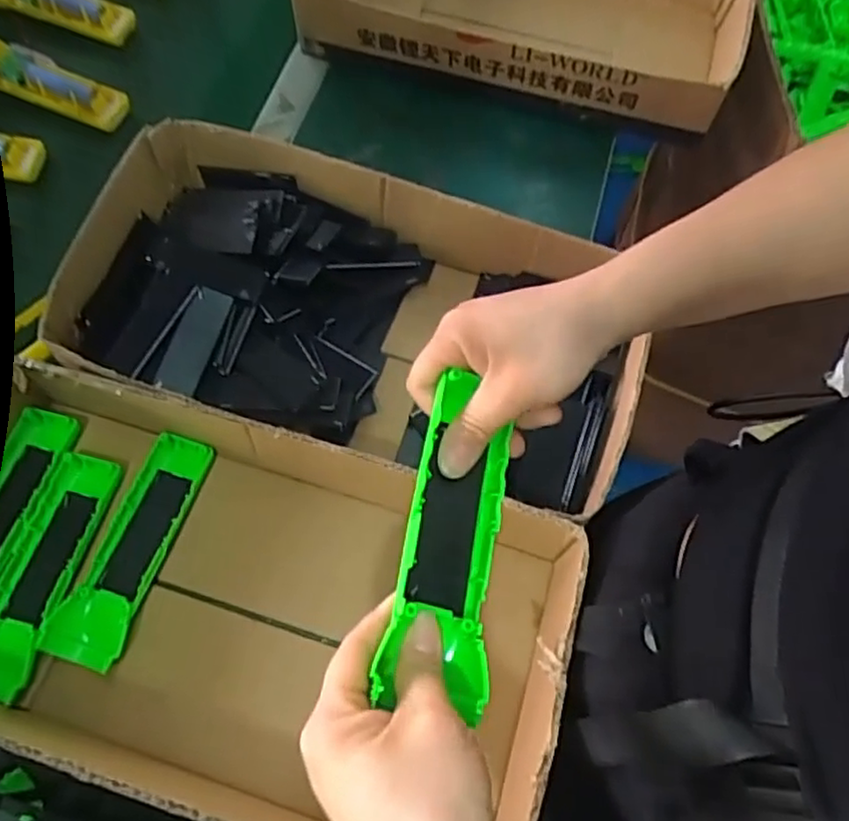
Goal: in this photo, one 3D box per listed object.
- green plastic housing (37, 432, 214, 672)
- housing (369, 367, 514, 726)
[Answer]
[{"bbox_3d":[-0.199,0.091,0.464,0.047,0.016,0.161,17,67,6],"label":"green plastic housing"},{"bbox_3d":[0.010,0.058,0.318,0.049,0.023,0.151,21,61,-22],"label":"housing"}]

